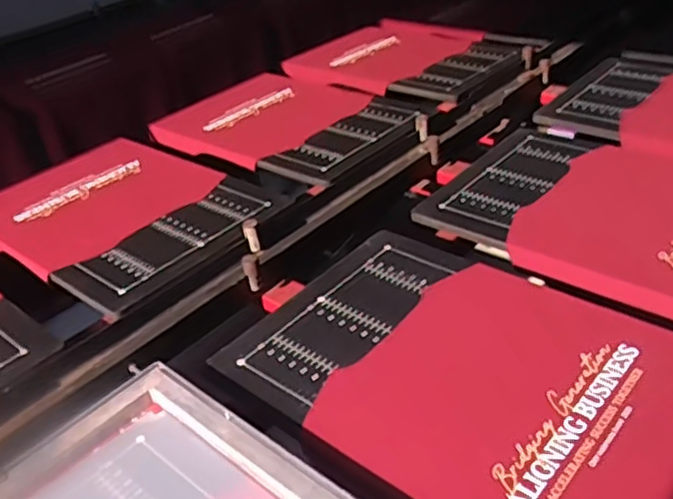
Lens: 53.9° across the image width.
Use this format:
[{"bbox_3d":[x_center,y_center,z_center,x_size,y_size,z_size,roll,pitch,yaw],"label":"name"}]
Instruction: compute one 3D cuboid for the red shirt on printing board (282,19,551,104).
[{"bbox_3d":[0.224,-0.534,1.794,0.580,0.053,0.485,25,45,37],"label":"red shirt on printing board"}]

